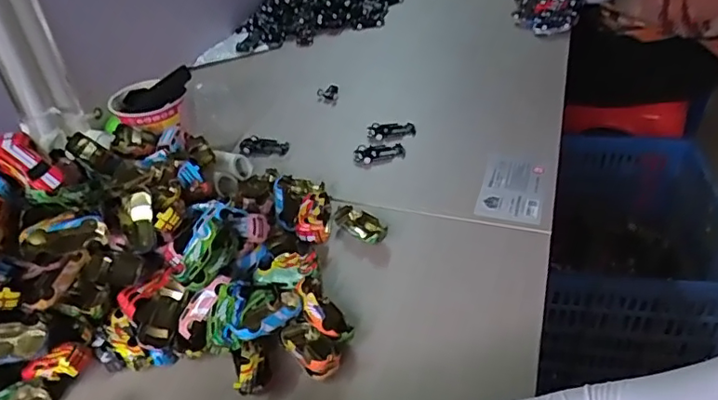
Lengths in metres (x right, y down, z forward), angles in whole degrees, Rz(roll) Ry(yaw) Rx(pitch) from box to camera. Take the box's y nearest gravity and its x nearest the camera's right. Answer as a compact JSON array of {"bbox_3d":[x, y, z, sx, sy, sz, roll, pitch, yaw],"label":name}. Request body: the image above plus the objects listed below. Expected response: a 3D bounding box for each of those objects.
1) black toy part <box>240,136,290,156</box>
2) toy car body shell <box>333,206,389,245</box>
[{"bbox_3d":[-0.124,-0.069,0.727,0.062,0.014,0.028,5,40,11],"label":"black toy part"},{"bbox_3d":[0.002,0.027,0.590,0.030,0.019,0.062,-33,47,-31],"label":"toy car body shell"}]

